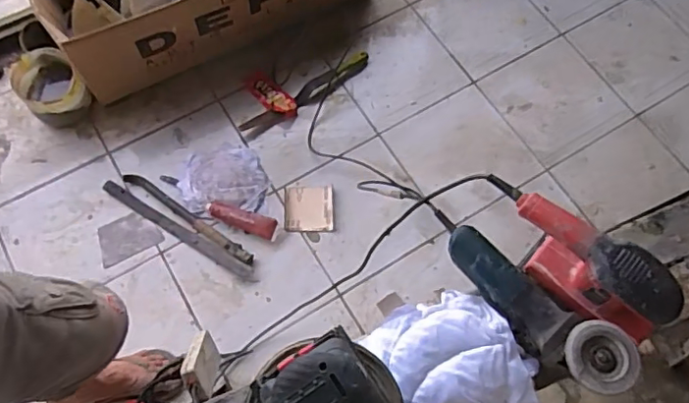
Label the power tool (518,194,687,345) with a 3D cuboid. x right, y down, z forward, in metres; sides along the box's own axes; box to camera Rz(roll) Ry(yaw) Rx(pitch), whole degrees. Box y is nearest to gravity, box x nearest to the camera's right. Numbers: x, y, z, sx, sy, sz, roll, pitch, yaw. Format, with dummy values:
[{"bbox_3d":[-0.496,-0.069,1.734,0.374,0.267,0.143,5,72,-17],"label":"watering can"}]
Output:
[{"bbox_3d":[0.324,0.090,0.767,0.234,0.115,0.087,30,71,10],"label":"power tool"}]

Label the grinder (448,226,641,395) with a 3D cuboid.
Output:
[{"bbox_3d":[0.257,0.145,0.783,0.084,0.082,0.279,-40,74,-15],"label":"grinder"}]

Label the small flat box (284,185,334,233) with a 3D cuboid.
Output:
[{"bbox_3d":[-0.087,0.018,1.397,0.116,0.020,0.121,-1,66,-1],"label":"small flat box"}]

